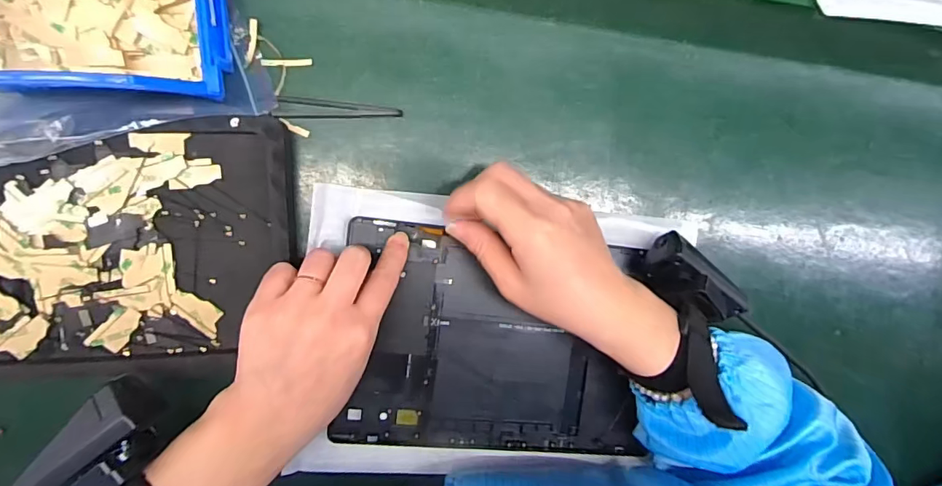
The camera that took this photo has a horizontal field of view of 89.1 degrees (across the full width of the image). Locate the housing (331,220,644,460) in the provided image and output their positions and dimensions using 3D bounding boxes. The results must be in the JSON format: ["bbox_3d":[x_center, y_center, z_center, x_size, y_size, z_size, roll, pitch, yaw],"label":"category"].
[{"bbox_3d":[0.020,0.072,0.339,0.209,0.012,0.153,6,92,-8],"label":"housing"}]

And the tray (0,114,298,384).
[{"bbox_3d":[-0.239,0.005,0.288,0.257,0.022,0.153,-1,93,-8],"label":"tray"}]

